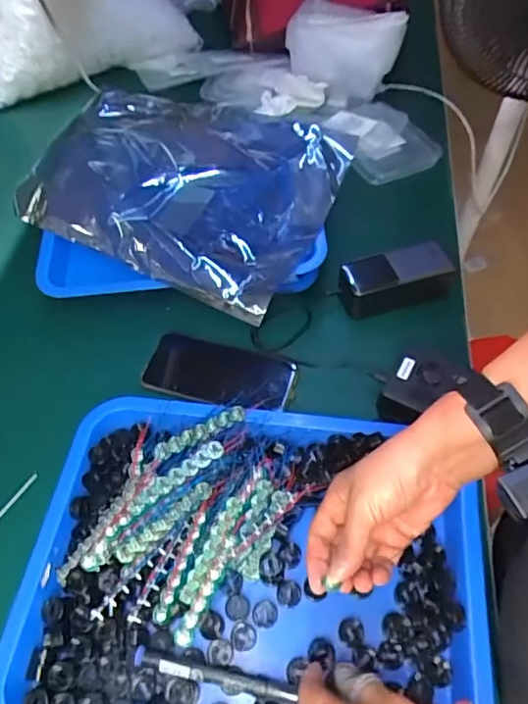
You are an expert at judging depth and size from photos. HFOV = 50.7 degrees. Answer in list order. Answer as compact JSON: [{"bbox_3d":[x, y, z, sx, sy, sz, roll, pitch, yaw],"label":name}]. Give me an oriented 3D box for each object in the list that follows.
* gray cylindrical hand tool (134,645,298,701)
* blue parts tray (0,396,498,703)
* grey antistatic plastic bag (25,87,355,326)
[{"bbox_3d":[-0.040,0.254,0.437,0.128,0.009,0.013,8,56,10],"label":"gray cylindrical hand tool"},{"bbox_3d":[-0.014,0.183,0.478,0.385,0.053,0.298,4,55,4],"label":"blue parts tray"},{"bbox_3d":[-0.088,-0.202,0.633,0.321,0.087,0.251,24,59,17],"label":"grey antistatic plastic bag"}]

